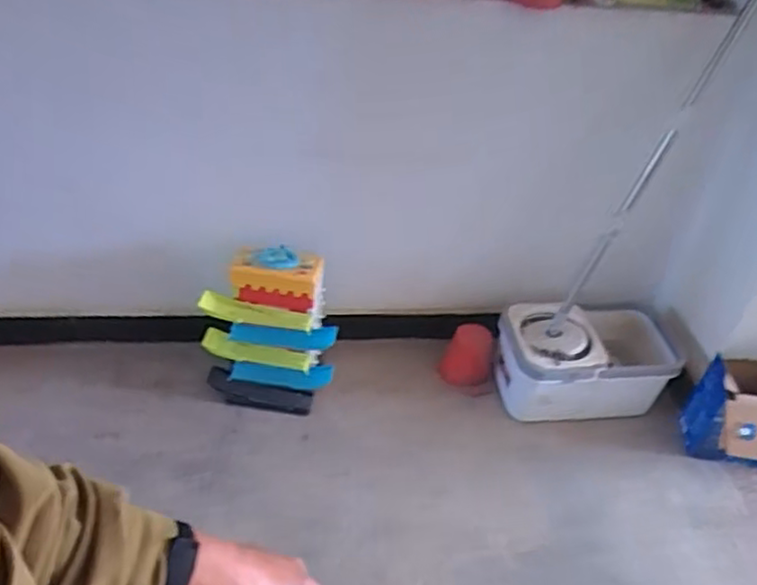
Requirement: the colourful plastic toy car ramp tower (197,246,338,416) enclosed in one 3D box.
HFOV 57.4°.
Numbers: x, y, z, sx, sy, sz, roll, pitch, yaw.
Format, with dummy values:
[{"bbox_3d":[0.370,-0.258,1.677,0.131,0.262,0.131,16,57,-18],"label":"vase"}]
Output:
[{"bbox_3d":[-0.266,0.095,1.706,0.309,0.407,0.172,2,40,-5],"label":"colourful plastic toy car ramp tower"}]

